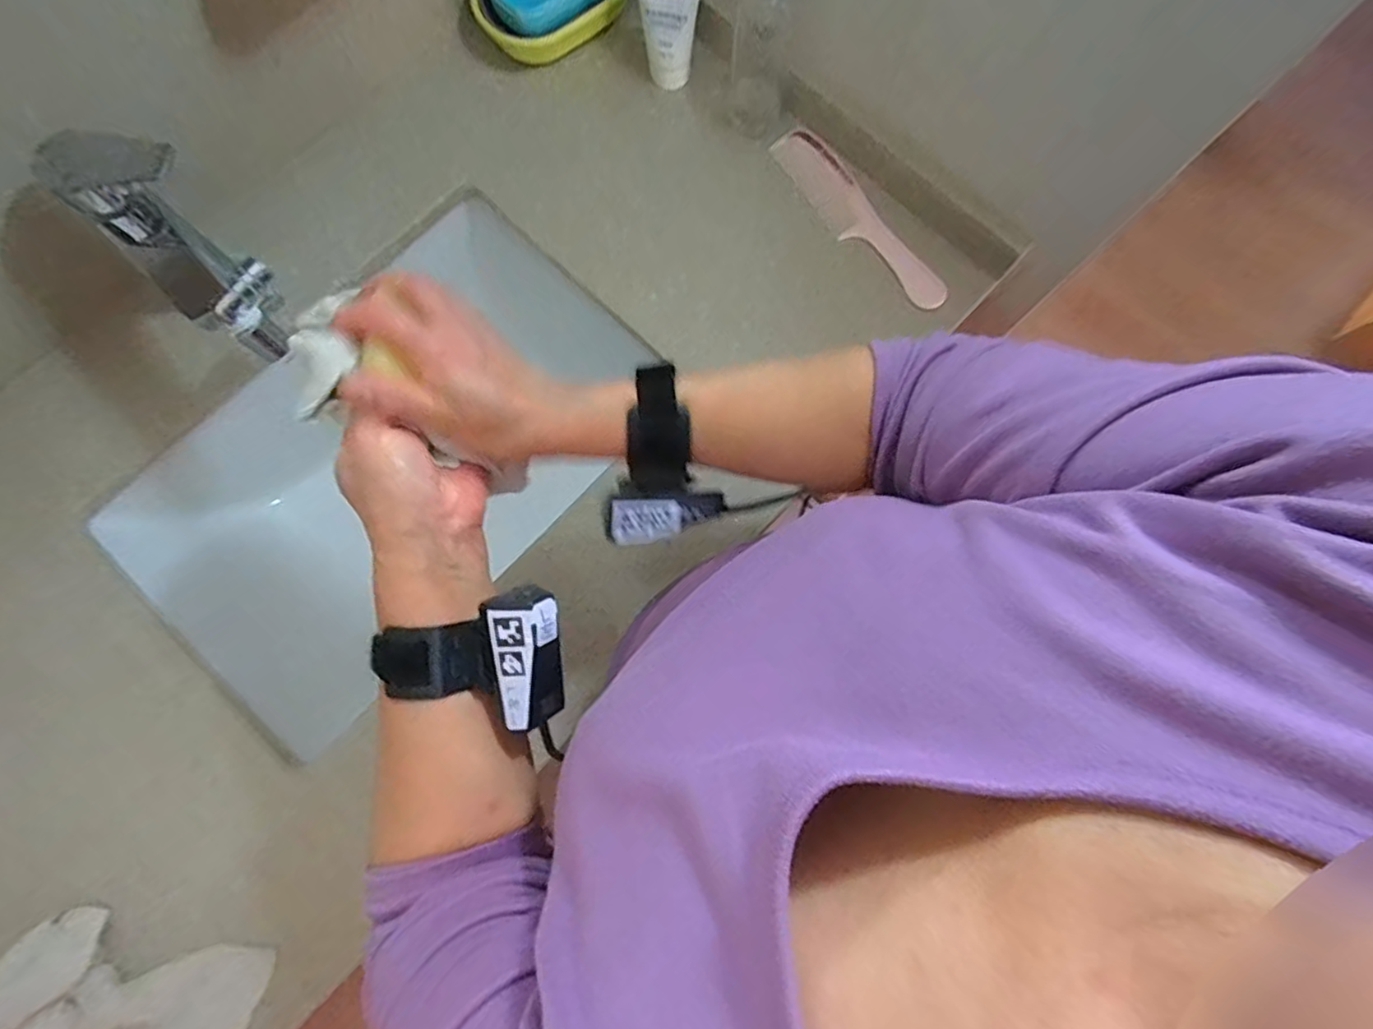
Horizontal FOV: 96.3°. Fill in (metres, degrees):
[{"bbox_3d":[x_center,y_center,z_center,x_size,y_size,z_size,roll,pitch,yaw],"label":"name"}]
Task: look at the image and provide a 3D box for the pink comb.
[{"bbox_3d":[0.159,-0.271,0.566,0.047,0.014,0.215,-37,81,-6],"label":"pink comb"}]

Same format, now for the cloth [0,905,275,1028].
[{"bbox_3d":[-0.390,0.341,0.423,0.172,0.039,0.094,12,80,3],"label":"cloth"}]

